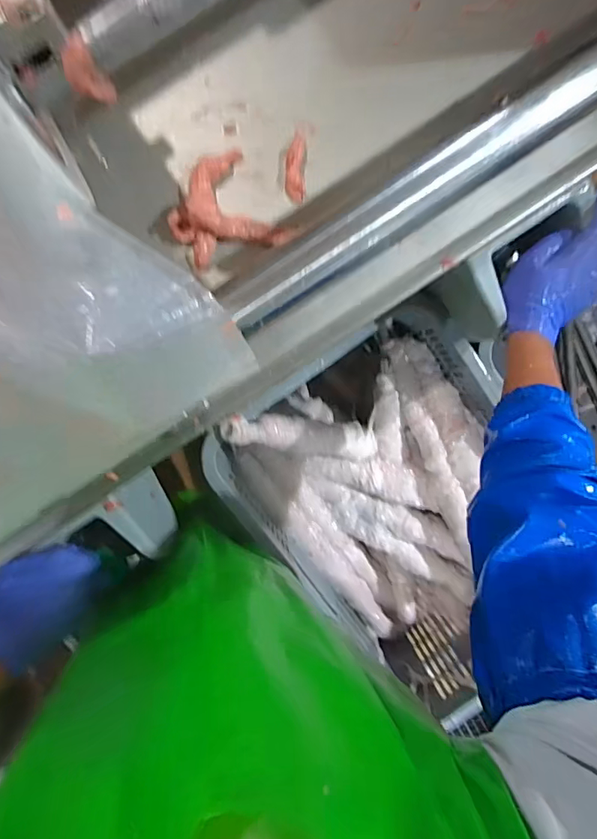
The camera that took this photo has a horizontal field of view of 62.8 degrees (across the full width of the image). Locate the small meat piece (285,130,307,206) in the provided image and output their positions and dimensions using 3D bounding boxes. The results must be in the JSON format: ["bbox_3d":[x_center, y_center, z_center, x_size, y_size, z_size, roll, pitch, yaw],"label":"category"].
[{"bbox_3d":[-0.002,-0.229,0.438,0.019,0.016,0.063,0,97,-5],"label":"small meat piece"}]

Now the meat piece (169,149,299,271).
[{"bbox_3d":[-0.065,-0.177,0.428,0.088,0.036,0.090,-1,97,-5],"label":"meat piece"}]

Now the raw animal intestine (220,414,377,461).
[{"bbox_3d":[0.006,0.024,0.649,0.249,0.039,0.053,8,98,-39],"label":"raw animal intestine"}]

